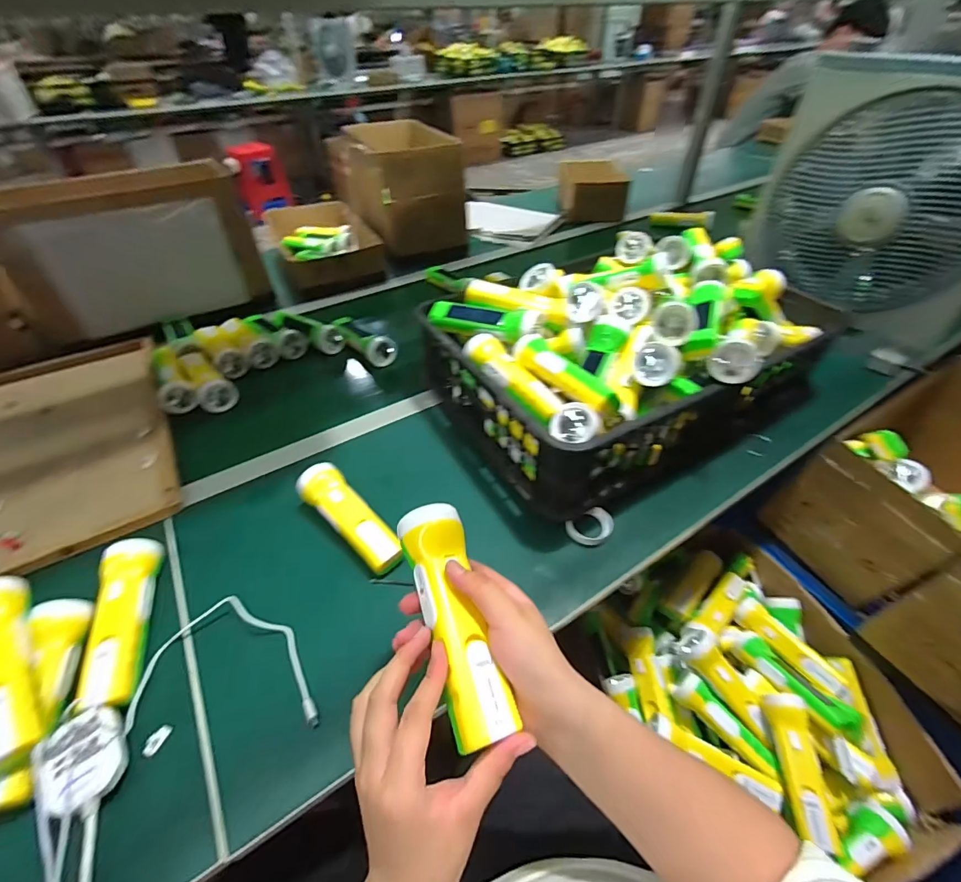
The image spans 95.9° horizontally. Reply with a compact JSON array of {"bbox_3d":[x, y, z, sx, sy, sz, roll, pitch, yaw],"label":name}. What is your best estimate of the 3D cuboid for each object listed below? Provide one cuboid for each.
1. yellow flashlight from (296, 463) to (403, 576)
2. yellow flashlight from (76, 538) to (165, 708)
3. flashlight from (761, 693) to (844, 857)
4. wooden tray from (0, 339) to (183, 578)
[{"bbox_3d":[-0.167,0.097,0.542,0.056,0.042,0.174,-32,52,-27],"label":"yellow flashlight"},{"bbox_3d":[-0.379,0.183,0.458,0.051,0.042,0.184,-13,46,-12],"label":"yellow flashlight"},{"bbox_3d":[0.423,0.424,0.571,0.045,0.039,0.168,5,45,6],"label":"flashlight"},{"bbox_3d":[-0.702,0.019,0.660,0.403,0.035,0.514,-24,50,-21],"label":"wooden tray"}]

